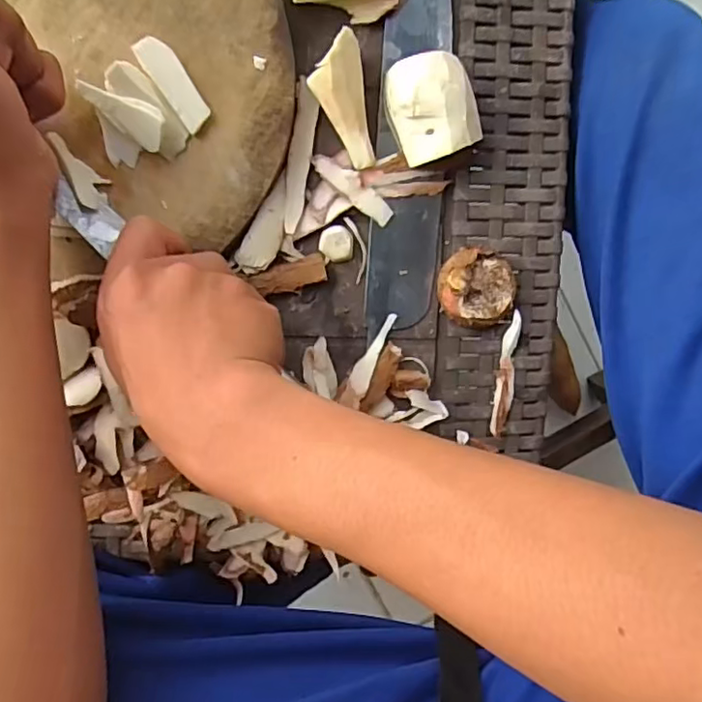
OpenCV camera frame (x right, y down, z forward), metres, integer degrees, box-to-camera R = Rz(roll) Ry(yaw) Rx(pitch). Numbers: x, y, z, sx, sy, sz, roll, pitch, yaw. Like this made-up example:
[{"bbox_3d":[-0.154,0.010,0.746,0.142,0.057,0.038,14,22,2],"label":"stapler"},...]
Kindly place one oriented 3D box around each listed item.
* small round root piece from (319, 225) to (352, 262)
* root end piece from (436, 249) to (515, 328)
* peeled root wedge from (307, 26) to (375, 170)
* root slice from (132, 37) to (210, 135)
[{"bbox_3d":[-0.008,-0.058,0.324,0.018,0.007,0.018,0,96,-3],"label":"small round root piece"},{"bbox_3d":[0.067,-0.033,0.320,0.042,0.023,0.041,-3,96,-3],"label":"root end piece"},{"bbox_3d":[-0.004,-0.124,0.304,0.026,0.009,0.063,-15,116,-2],"label":"peeled root wedge"},{"bbox_3d":[-0.087,-0.131,0.296,0.015,0.005,0.046,-35,97,1],"label":"root slice"}]

